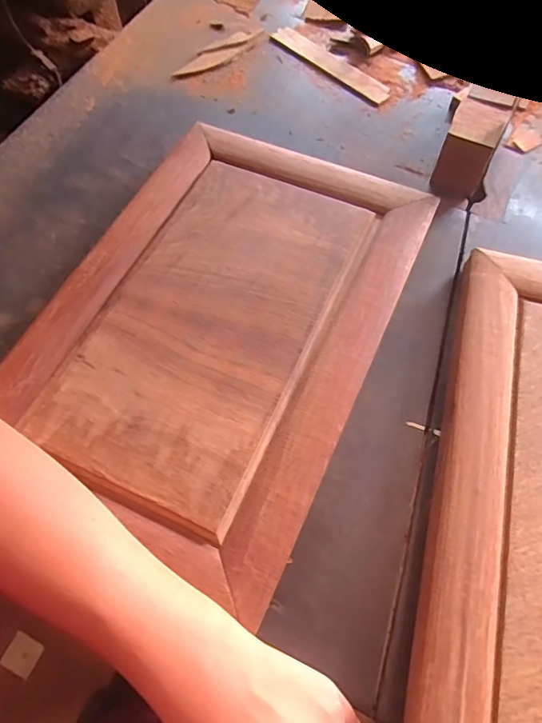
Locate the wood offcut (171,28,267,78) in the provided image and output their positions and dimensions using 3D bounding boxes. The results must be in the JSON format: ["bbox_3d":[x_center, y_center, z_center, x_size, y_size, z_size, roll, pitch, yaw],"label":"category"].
[{"bbox_3d":[-0.060,-0.360,0.553,0.126,0.004,0.035,-41,69,-19],"label":"wood offcut"}]

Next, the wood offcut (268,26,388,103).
[{"bbox_3d":[0.069,-0.340,0.543,0.031,0.005,0.164,-40,69,-19],"label":"wood offcut"}]

